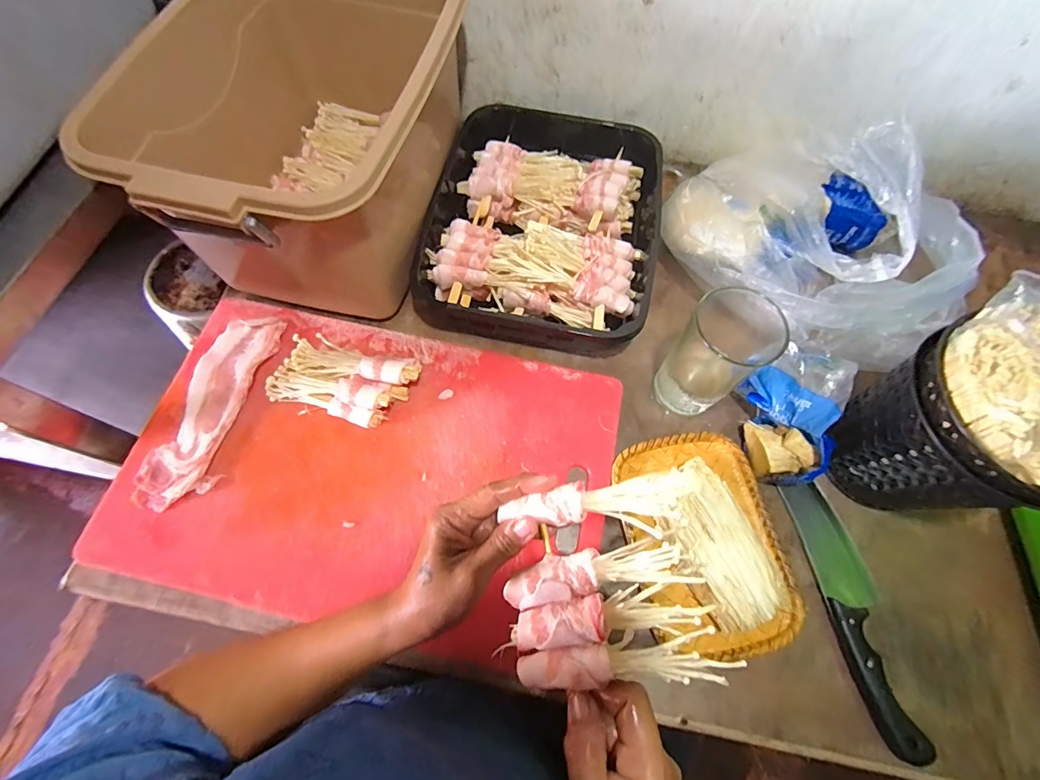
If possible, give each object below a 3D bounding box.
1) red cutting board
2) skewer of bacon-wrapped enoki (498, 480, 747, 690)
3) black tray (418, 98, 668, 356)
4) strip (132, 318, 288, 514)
[{"bbox_3d":[-0.133,0.069,0.409,0.424,0.017,0.282,14,67,4],"label":"red cutting board"},{"bbox_3d":[0.051,0.115,0.266,0.111,0.037,0.108,-4,67,-4],"label":"skewer of bacon-wrapped enoki"},{"bbox_3d":[0.030,-0.193,0.496,0.252,0.060,0.305,10,67,2],"label":"black tray"},{"bbox_3d":[-0.296,0.015,0.421,0.068,0.018,0.195,10,67,2],"label":"strip"}]

